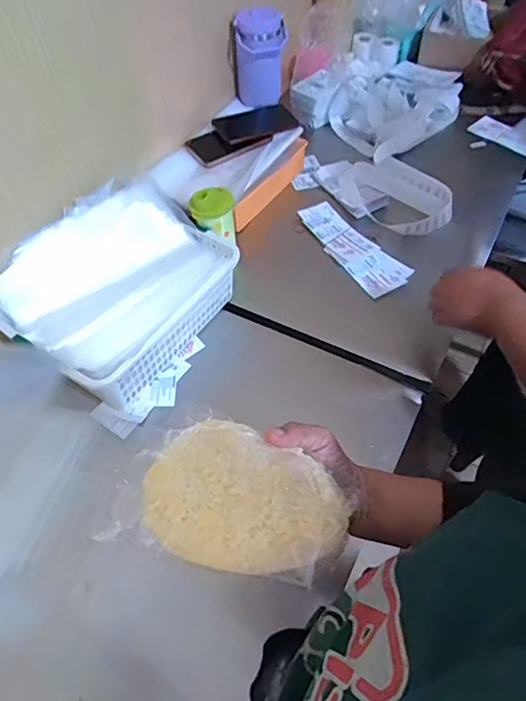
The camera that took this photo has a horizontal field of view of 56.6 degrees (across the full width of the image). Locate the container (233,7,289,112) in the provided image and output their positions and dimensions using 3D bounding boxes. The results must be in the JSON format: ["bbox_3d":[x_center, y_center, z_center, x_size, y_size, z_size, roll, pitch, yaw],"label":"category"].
[{"bbox_3d":[-0.006,-0.588,0.993,0.103,0.170,0.075,2,55,4],"label":"container"}]

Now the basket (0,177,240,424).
[{"bbox_3d":[-0.214,-0.096,0.751,0.259,0.130,0.327,26,60,19],"label":"basket"}]

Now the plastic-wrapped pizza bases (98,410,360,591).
[{"bbox_3d":[-0.017,0.097,0.356,0.153,0.023,0.130,10,34,11],"label":"plastic-wrapped pizza bases"}]

